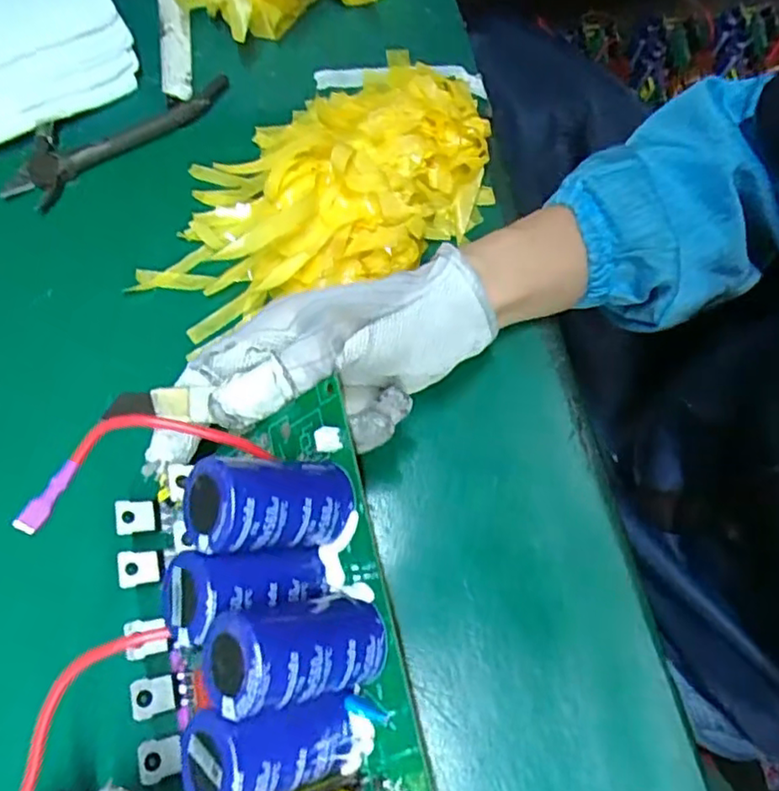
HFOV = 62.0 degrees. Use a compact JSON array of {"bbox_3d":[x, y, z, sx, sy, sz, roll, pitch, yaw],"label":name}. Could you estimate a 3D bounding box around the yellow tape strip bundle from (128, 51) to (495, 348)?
[{"bbox_3d":[-0.038,-0.123,0.376,0.236,0.039,0.145,-37,74,-14],"label":"yellow tape strip bundle"}]

